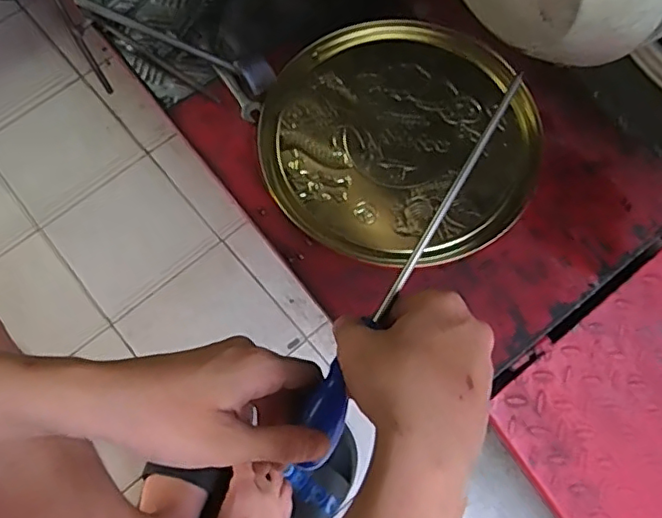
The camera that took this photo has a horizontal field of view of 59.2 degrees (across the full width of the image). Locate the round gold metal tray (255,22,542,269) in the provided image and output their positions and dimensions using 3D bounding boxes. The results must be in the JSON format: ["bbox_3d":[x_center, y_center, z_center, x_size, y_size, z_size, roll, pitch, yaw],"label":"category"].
[{"bbox_3d":[0.061,-0.119,0.551,0.252,0.024,0.246,0,69,0],"label":"round gold metal tray"}]

